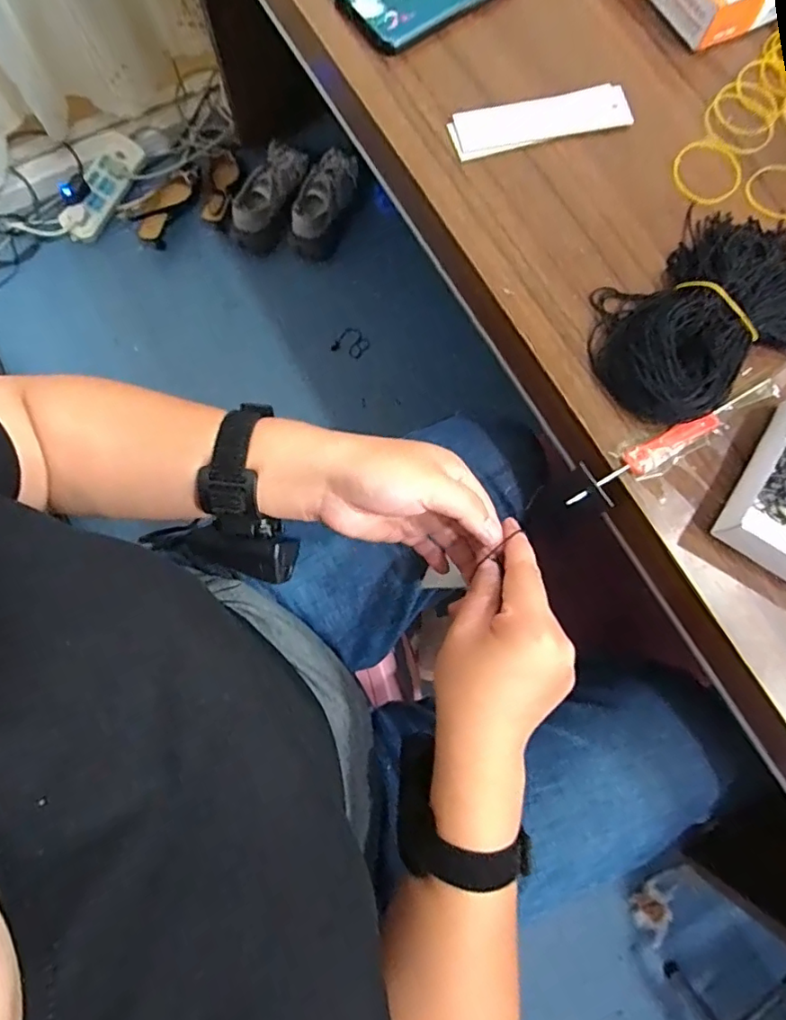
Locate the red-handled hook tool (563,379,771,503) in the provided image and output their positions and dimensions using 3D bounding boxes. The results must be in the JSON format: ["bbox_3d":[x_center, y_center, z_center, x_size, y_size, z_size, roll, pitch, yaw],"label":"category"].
[{"bbox_3d":[0.173,-0.042,0.341,0.153,0.007,0.016,-26,79,-6],"label":"red-handled hook tool"}]

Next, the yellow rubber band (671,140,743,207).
[{"bbox_3d":[0.224,-0.241,0.393,0.047,0.004,0.058,31,79,6],"label":"yellow rubber band"}]

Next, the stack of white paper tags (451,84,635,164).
[{"bbox_3d":[0.105,-0.276,0.392,0.127,0.005,0.034,-15,87,-4],"label":"stack of white paper tags"}]

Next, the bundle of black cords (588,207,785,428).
[{"bbox_3d":[0.205,-0.134,0.351,0.173,0.035,0.124,-24,78,-6],"label":"bundle of black cords"}]

